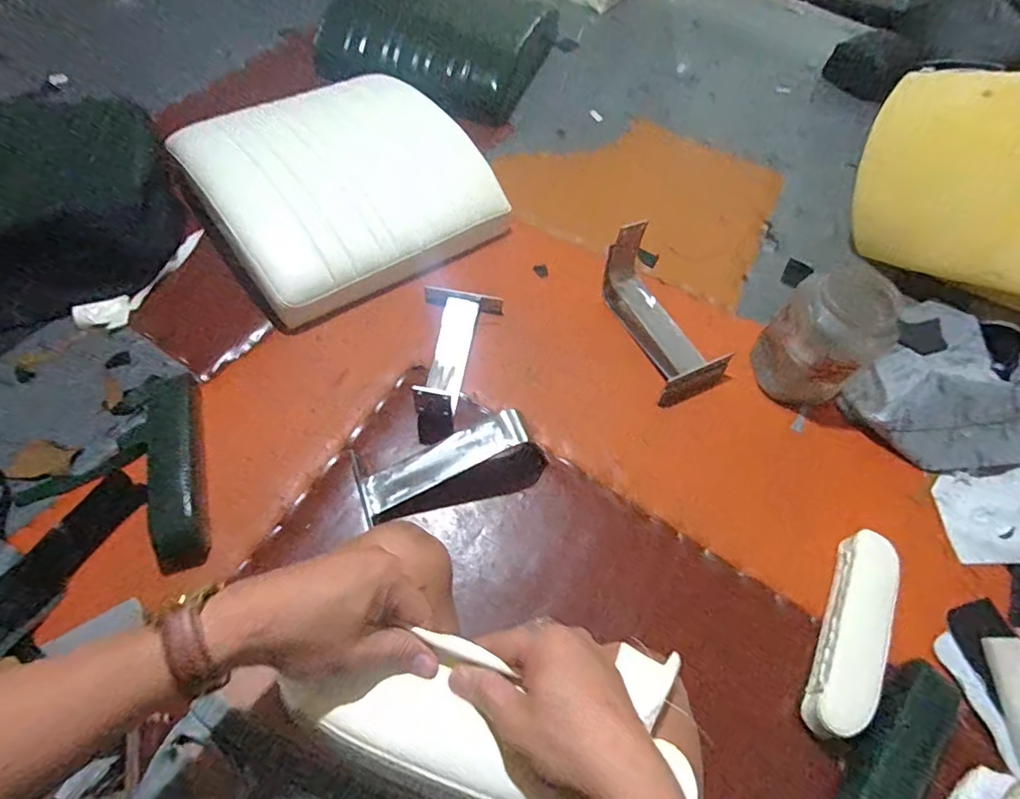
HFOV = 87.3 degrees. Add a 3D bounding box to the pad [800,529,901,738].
[{"bbox_3d":[0.464,0.314,0.725,0.068,0.062,0.283,28,61,11],"label":"pad"}]

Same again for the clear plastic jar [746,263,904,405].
[{"bbox_3d":[0.517,-0.095,0.898,0.133,0.215,0.162,-34,68,-22],"label":"clear plastic jar"}]

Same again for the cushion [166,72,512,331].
[{"bbox_3d":[-0.328,-0.438,1.061,0.515,0.159,0.505,-33,65,-20],"label":"cushion"}]

